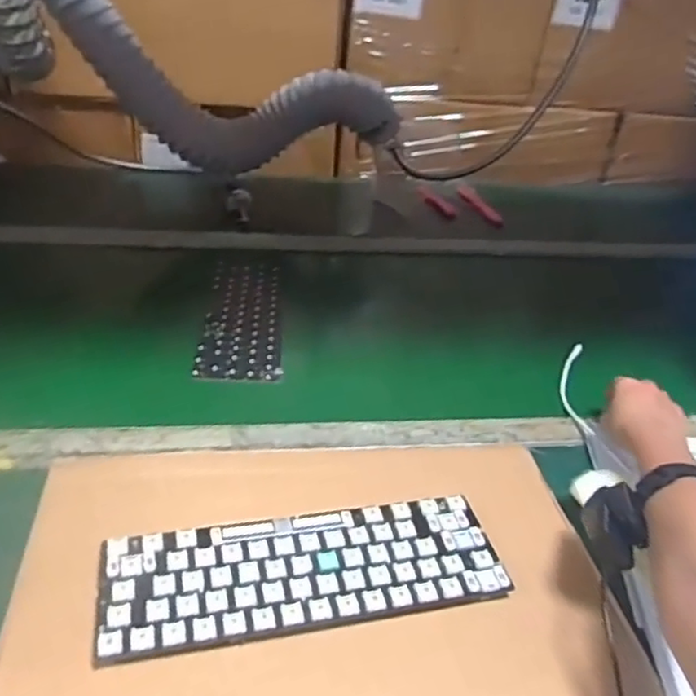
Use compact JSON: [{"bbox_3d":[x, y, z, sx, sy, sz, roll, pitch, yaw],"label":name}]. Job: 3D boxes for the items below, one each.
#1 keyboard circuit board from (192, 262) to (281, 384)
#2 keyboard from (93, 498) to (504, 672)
[{"bbox_3d":[-0.129,-0.041,0.799,0.090,0.010,0.267,0,33,-7],"label":"keyboard circuit board"},{"bbox_3d":[-0.029,0.157,0.470,0.277,0.016,0.092,-3,26,-16],"label":"keyboard"}]

